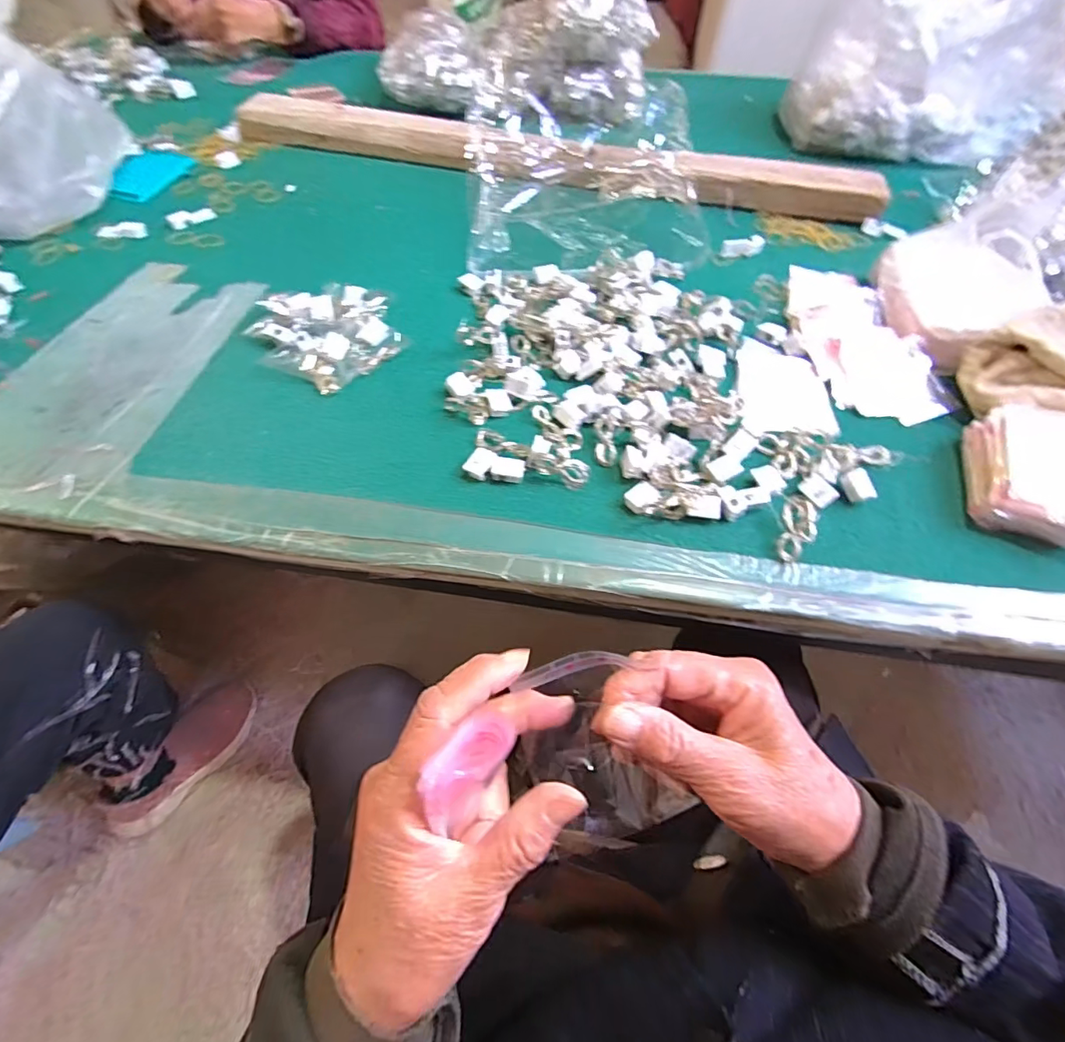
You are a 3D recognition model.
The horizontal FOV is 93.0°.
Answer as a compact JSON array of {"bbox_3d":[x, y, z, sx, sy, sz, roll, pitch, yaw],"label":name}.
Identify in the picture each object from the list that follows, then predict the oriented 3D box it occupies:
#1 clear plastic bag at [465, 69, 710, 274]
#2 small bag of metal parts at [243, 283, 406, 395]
[{"bbox_3d":[0.067,-0.461,0.685,0.303,0.080,0.306,-2,59,-2],"label":"clear plastic bag"},{"bbox_3d":[-0.222,-0.204,0.557,0.144,0.030,0.140,-25,62,-15],"label":"small bag of metal parts"}]

